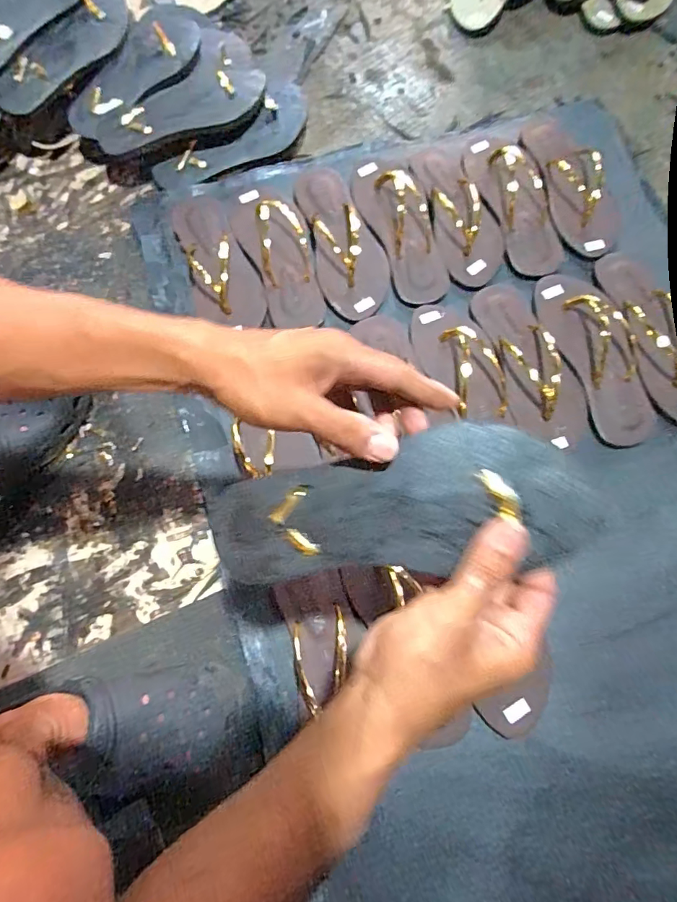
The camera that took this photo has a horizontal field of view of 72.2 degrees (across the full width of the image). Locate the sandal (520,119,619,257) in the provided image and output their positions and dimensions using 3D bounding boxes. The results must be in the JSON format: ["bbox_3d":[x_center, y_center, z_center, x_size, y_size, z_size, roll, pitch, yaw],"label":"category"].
[{"bbox_3d":[0.321,-0.375,0.646,0.087,0.035,0.238,-17,75,-3],"label":"sandal"}]

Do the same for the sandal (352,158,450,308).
[{"bbox_3d":[0.081,-0.305,0.616,0.093,0.036,0.232,-14,75,-2],"label":"sandal"}]

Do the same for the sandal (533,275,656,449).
[{"bbox_3d":[0.323,-0.121,0.572,0.090,0.031,0.230,-21,75,-4],"label":"sandal"}]

